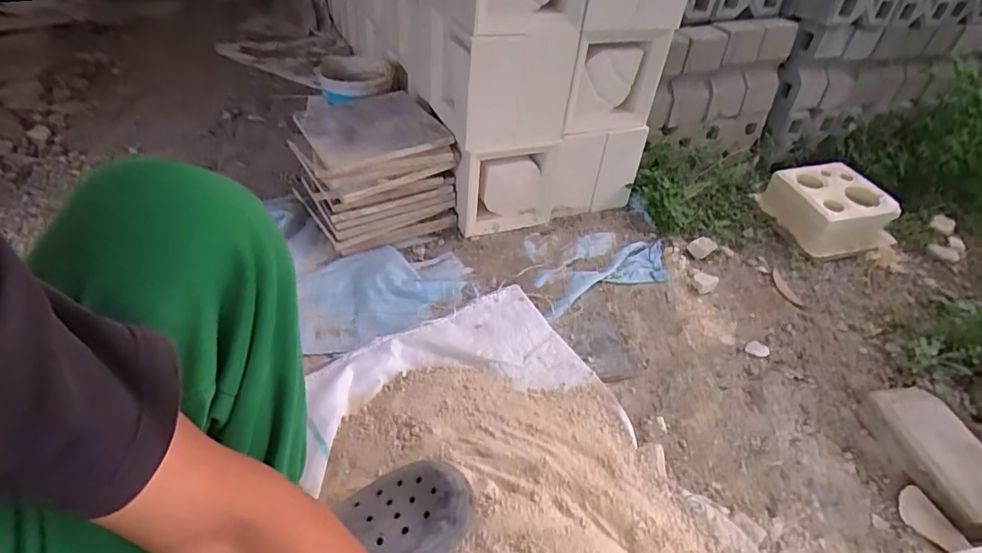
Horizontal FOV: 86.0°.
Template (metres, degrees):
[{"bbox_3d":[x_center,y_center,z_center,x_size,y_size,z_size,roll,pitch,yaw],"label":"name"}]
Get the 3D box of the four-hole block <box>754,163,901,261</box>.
[{"bbox_3d":[0.823,-0.170,1.288,0.216,0.110,0.241,-7,42,-13],"label":"four-hole block"}]

